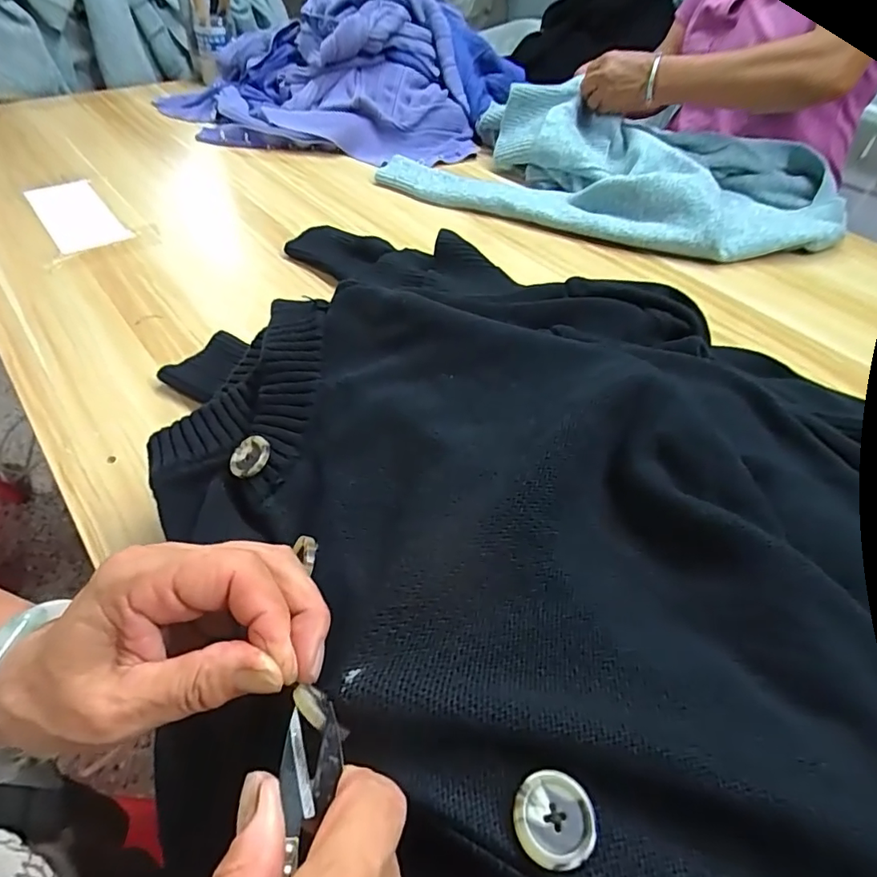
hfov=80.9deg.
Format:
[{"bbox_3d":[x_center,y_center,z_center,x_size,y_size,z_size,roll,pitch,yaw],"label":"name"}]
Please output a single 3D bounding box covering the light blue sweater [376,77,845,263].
[{"bbox_3d":[0.273,-0.428,0.800,0.625,0.089,0.360,19,51,12],"label":"light blue sweater"}]

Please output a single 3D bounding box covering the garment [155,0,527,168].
[{"bbox_3d":[-0.192,-0.670,0.917,0.599,0.181,0.394,12,49,6],"label":"garment"}]

